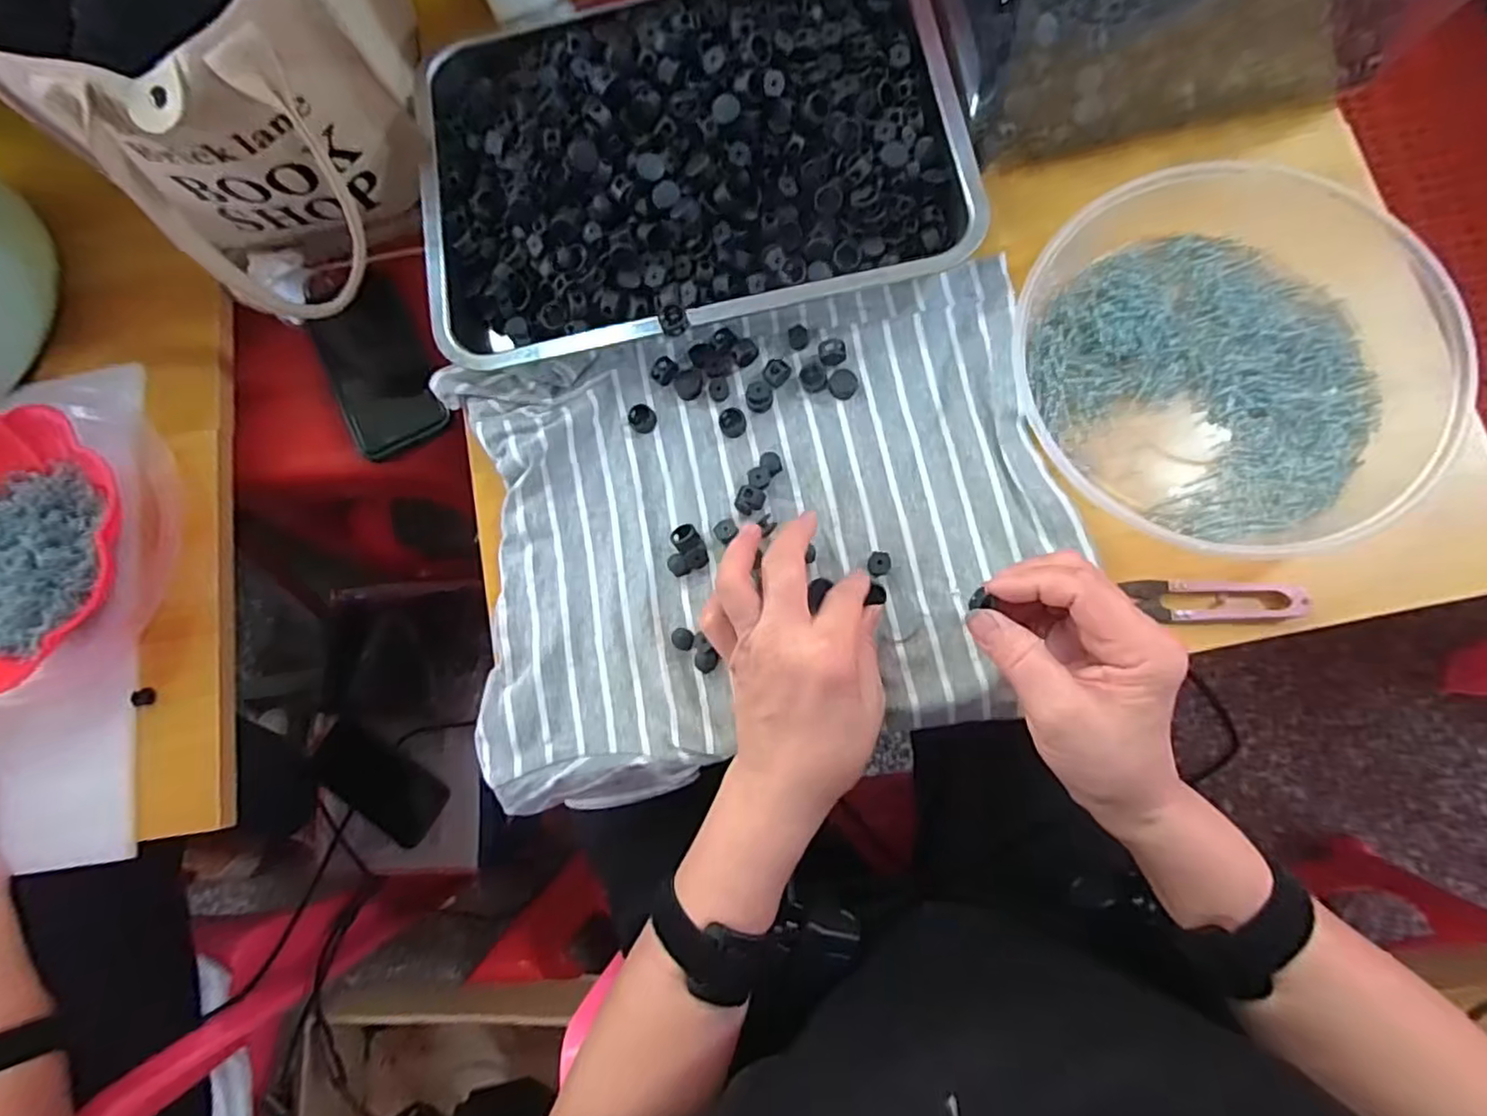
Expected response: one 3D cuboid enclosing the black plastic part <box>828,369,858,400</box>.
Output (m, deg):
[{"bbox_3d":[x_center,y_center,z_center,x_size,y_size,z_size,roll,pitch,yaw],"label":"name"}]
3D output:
[{"bbox_3d":[0.062,-0.109,0.422,0.018,0.007,0.018,-5,79,5],"label":"black plastic part"}]

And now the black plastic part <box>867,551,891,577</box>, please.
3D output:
[{"bbox_3d":[0.081,0.003,0.402,0.014,0.007,0.014,-1,80,6],"label":"black plastic part"}]

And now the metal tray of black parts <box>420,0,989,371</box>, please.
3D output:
[{"bbox_3d":[-0.042,-0.274,0.425,0.345,0.067,0.256,-9,79,4],"label":"metal tray of black parts"}]

